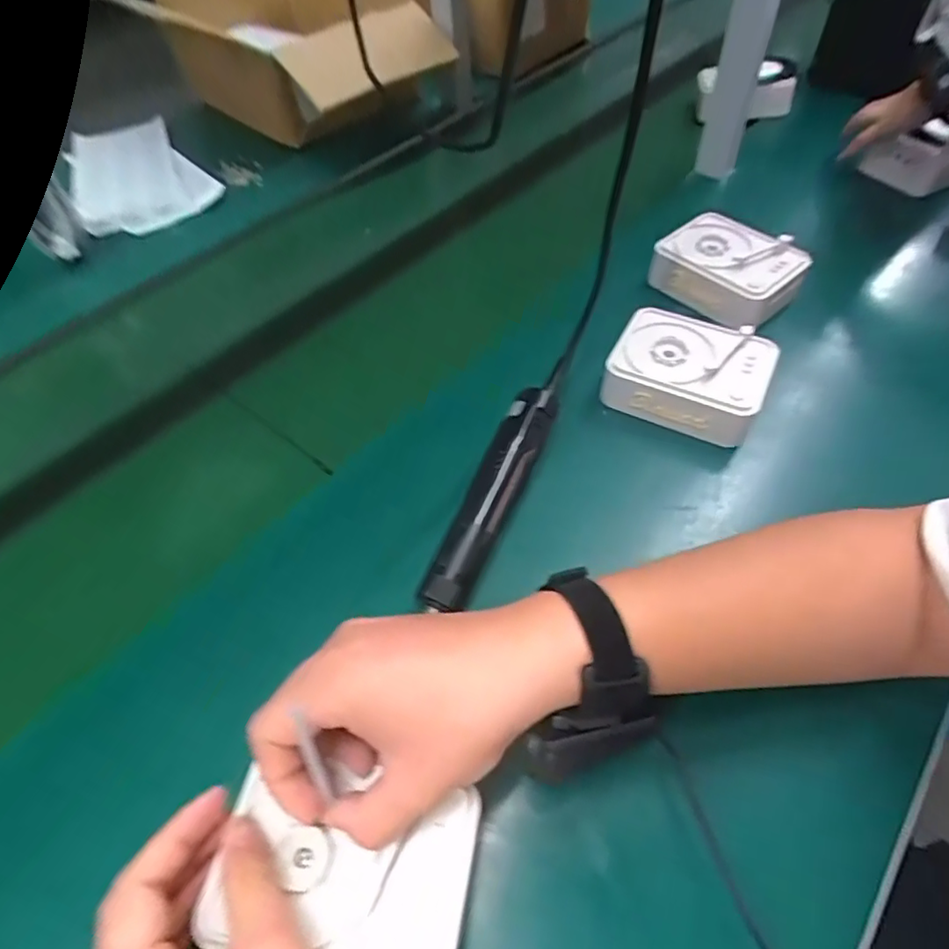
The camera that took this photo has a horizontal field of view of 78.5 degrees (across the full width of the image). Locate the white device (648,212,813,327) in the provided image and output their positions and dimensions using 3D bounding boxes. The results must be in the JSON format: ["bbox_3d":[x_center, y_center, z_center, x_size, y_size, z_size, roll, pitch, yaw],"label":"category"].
[{"bbox_3d":[0.253,-0.206,0.589,0.099,0.051,0.128,-33,56,-19],"label":"white device"}]

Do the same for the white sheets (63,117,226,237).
[{"bbox_3d":[-0.501,-0.434,0.852,0.173,0.039,0.320,-31,57,-19],"label":"white sheets"}]

